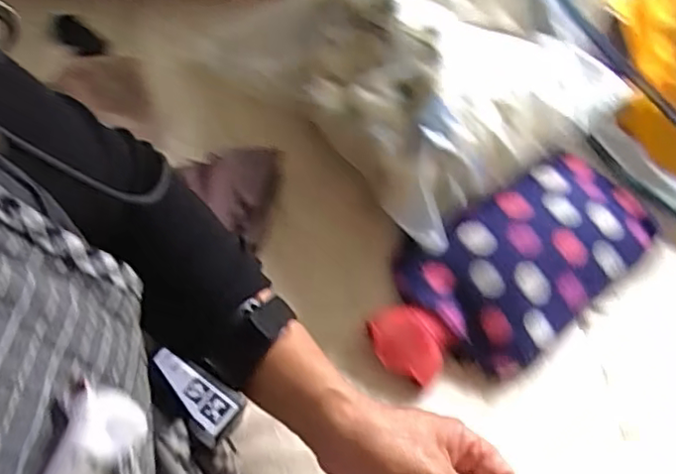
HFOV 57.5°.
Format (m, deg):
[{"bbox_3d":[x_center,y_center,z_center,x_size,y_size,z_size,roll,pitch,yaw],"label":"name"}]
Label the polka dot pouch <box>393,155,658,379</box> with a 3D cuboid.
[{"bbox_3d":[0.191,0.011,0.610,0.256,0.045,0.162,-36,65,-18],"label":"polka dot pouch"}]

